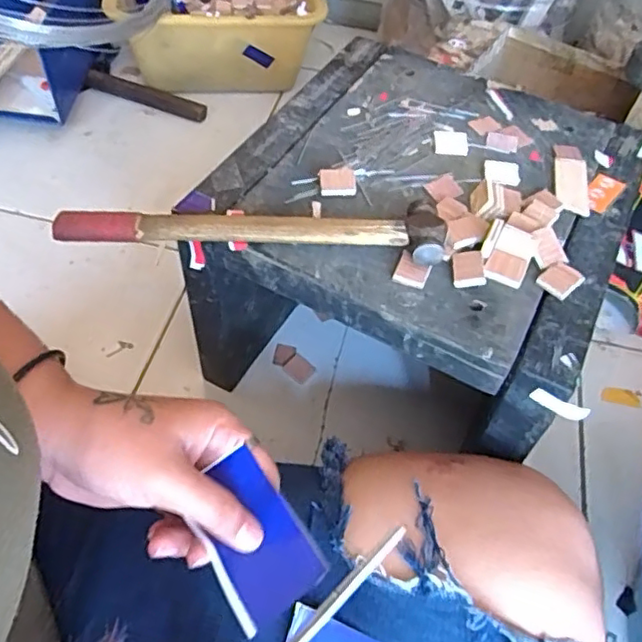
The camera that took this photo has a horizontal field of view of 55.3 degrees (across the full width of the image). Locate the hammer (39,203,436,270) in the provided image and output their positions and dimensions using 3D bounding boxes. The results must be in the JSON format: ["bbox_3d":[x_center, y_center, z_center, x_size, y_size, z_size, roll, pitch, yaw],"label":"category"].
[{"bbox_3d":[-0.044,-0.061,0.387,0.238,0.025,0.043,5,52,-2],"label":"hammer"}]

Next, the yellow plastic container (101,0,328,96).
[{"bbox_3d":[-0.145,-0.438,0.863,0.276,0.115,0.264,-3,53,-7],"label":"yellow plastic container"}]

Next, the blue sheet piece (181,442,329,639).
[{"bbox_3d":[-0.033,0.100,0.283,0.046,0.014,0.068,-30,61,-25],"label":"blue sheet piece"}]

